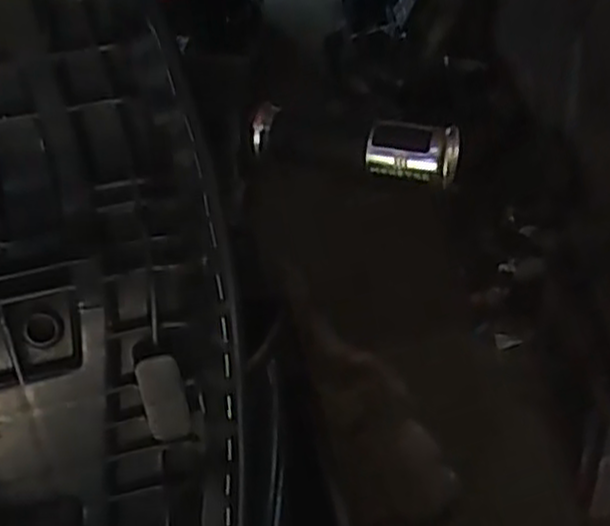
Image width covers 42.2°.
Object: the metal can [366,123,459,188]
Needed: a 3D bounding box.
[{"bbox_3d":[0.061,-0.065,0.445,0.048,0.033,0.027,5,34,15],"label":"metal can"}]

